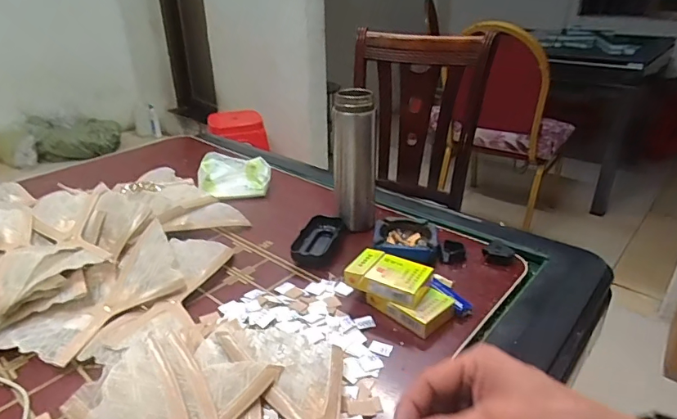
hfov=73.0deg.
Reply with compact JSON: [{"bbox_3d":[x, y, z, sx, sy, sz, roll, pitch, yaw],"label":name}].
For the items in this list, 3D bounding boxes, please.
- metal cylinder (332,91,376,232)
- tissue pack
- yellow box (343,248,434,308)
[{"bbox_3d":[0.024,-0.071,0.680,0.062,0.198,0.051,3,28,6],"label":"metal cylinder"},{"bbox_3d":[-0.186,-0.060,0.825,0.122,0.081,0.025,0,-11,-11],"label":"tissue pack"},{"bbox_3d":[0.060,0.079,0.544,0.092,0.028,0.052,14,31,24],"label":"yellow box"}]

